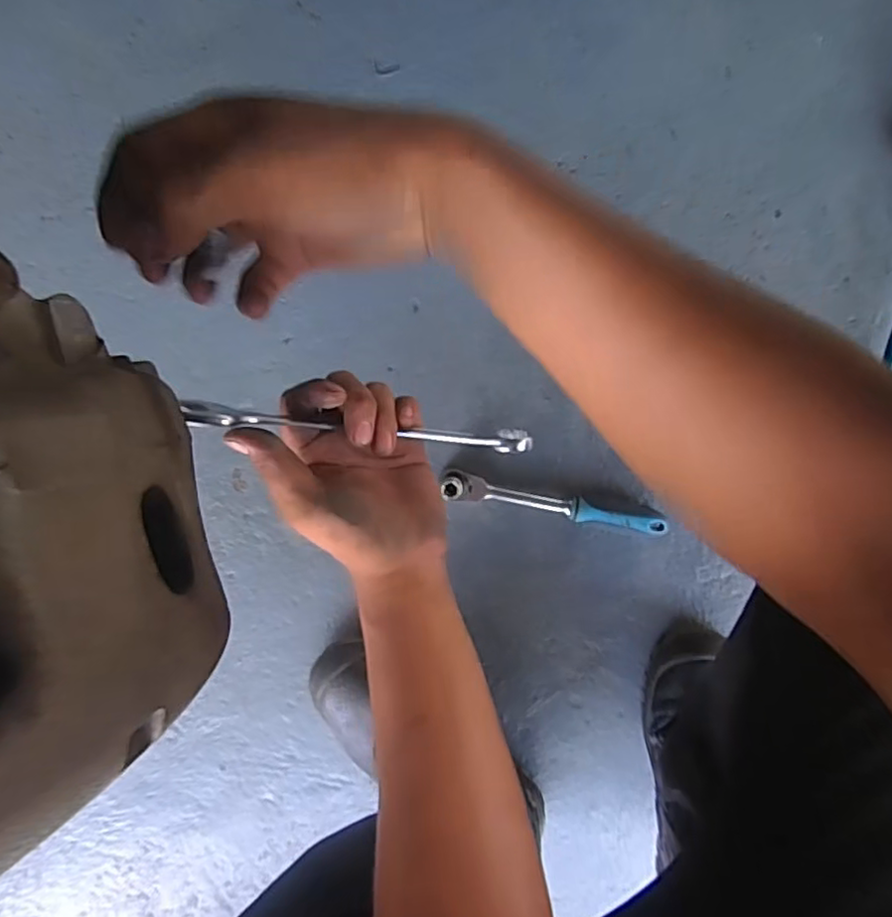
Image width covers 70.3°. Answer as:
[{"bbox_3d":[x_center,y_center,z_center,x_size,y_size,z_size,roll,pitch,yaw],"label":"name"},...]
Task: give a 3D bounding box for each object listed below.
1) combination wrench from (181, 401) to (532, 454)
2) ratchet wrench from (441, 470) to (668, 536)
[{"bbox_3d":[-0.041,-0.017,0.393,0.227,0.028,0.016,3,96,-28],"label":"combination wrench"},{"bbox_3d":[0.116,0.049,0.658,0.238,0.042,0.028,11,95,-1],"label":"ratchet wrench"}]

